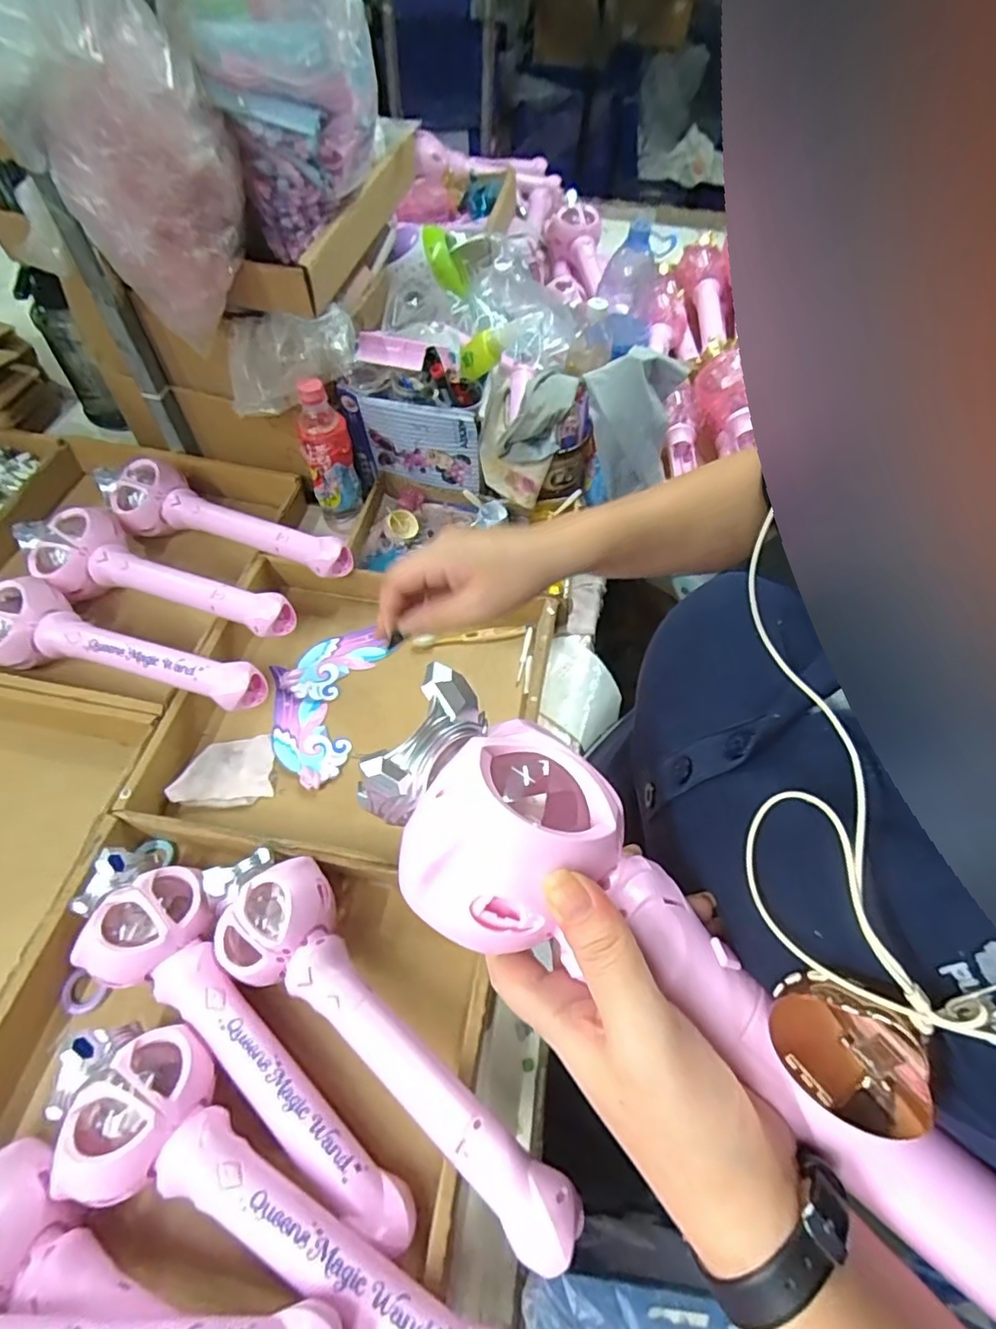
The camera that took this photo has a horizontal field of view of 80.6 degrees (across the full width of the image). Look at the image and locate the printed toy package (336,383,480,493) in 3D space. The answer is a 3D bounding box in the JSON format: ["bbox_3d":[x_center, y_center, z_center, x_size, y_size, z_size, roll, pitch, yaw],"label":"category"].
[{"bbox_3d":[-0.116,-0.296,0.792,0.179,0.139,0.030,11,56,4],"label":"printed toy package"}]

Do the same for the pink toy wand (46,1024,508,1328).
[{"bbox_3d":[-0.156,0.357,0.376,0.361,0.057,0.093,28,59,14],"label":"pink toy wand"}]

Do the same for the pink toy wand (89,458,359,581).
[{"bbox_3d":[-0.357,-0.180,0.756,0.364,0.058,0.097,24,58,12],"label":"pink toy wand"}]

